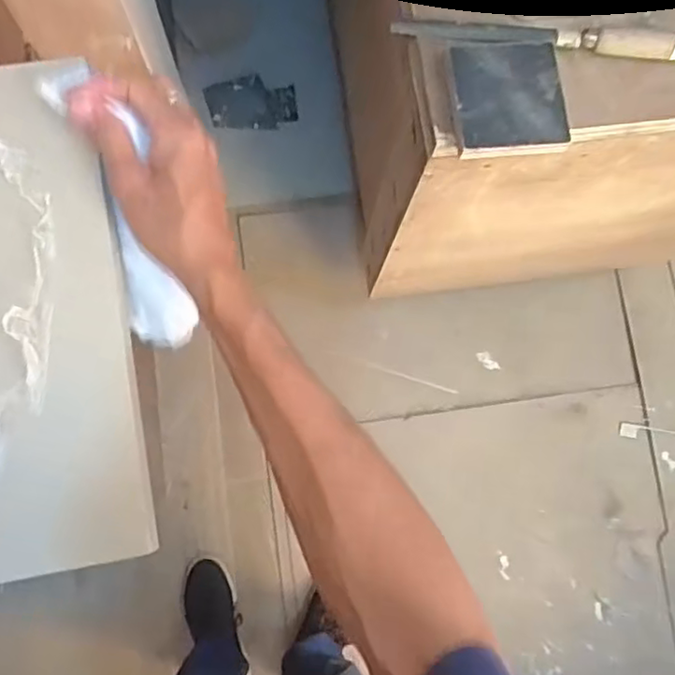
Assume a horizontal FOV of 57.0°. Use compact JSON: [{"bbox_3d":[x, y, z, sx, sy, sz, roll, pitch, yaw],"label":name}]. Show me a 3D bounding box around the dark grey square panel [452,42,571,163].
[{"bbox_3d":[0.175,-0.242,0.630,0.109,0.016,0.110,-6,88,-3],"label":"dark grey square panel"}]

